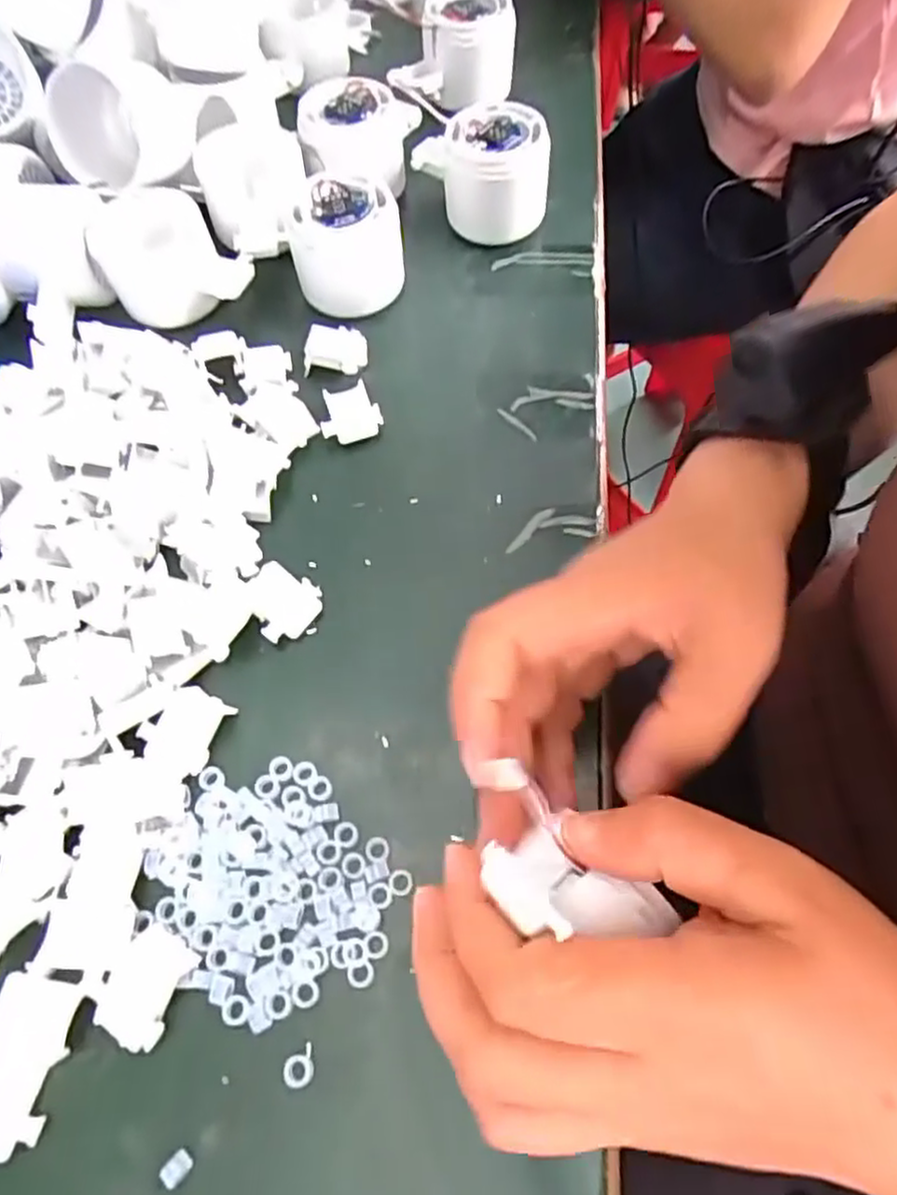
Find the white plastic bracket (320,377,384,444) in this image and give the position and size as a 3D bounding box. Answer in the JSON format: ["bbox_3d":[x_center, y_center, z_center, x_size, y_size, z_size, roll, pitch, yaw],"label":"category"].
[{"bbox_3d":[-0.049,-0.092,0.353,0.029,0.011,0.029,-16,63,-6],"label":"white plastic bracket"}]

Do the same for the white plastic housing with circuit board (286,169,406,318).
[{"bbox_3d":[-0.056,-0.194,0.385,0.062,0.044,0.059,3,65,2],"label":"white plastic housing with circuit board"}]

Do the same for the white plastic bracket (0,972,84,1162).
[{"bbox_3d":[-0.142,0.152,0.233,0.028,0.007,0.049,10,63,7],"label":"white plastic bracket"}]

